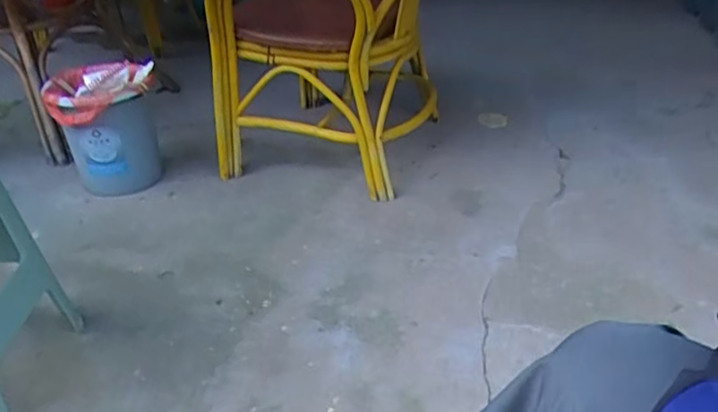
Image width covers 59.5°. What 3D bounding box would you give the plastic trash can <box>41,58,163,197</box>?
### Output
[{"bbox_3d":[-0.673,-0.213,1.714,0.268,0.282,0.298,-14,32,-17],"label":"plastic trash can"}]

